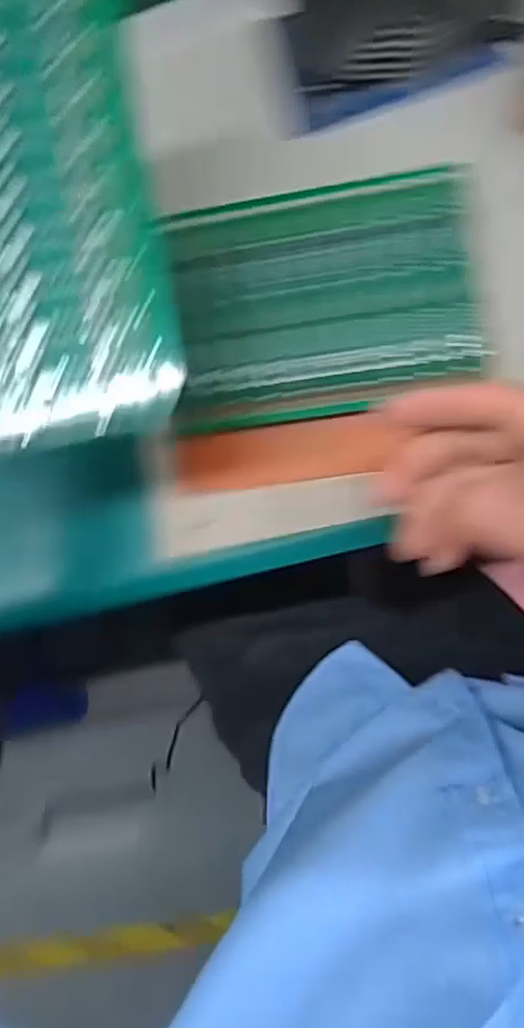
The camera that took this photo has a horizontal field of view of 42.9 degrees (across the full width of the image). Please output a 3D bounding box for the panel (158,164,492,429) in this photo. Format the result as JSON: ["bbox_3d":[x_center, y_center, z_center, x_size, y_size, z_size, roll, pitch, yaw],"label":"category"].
[{"bbox_3d":[0.032,-0.113,0.352,0.157,0.012,0.119,-7,84,8],"label":"panel"}]

